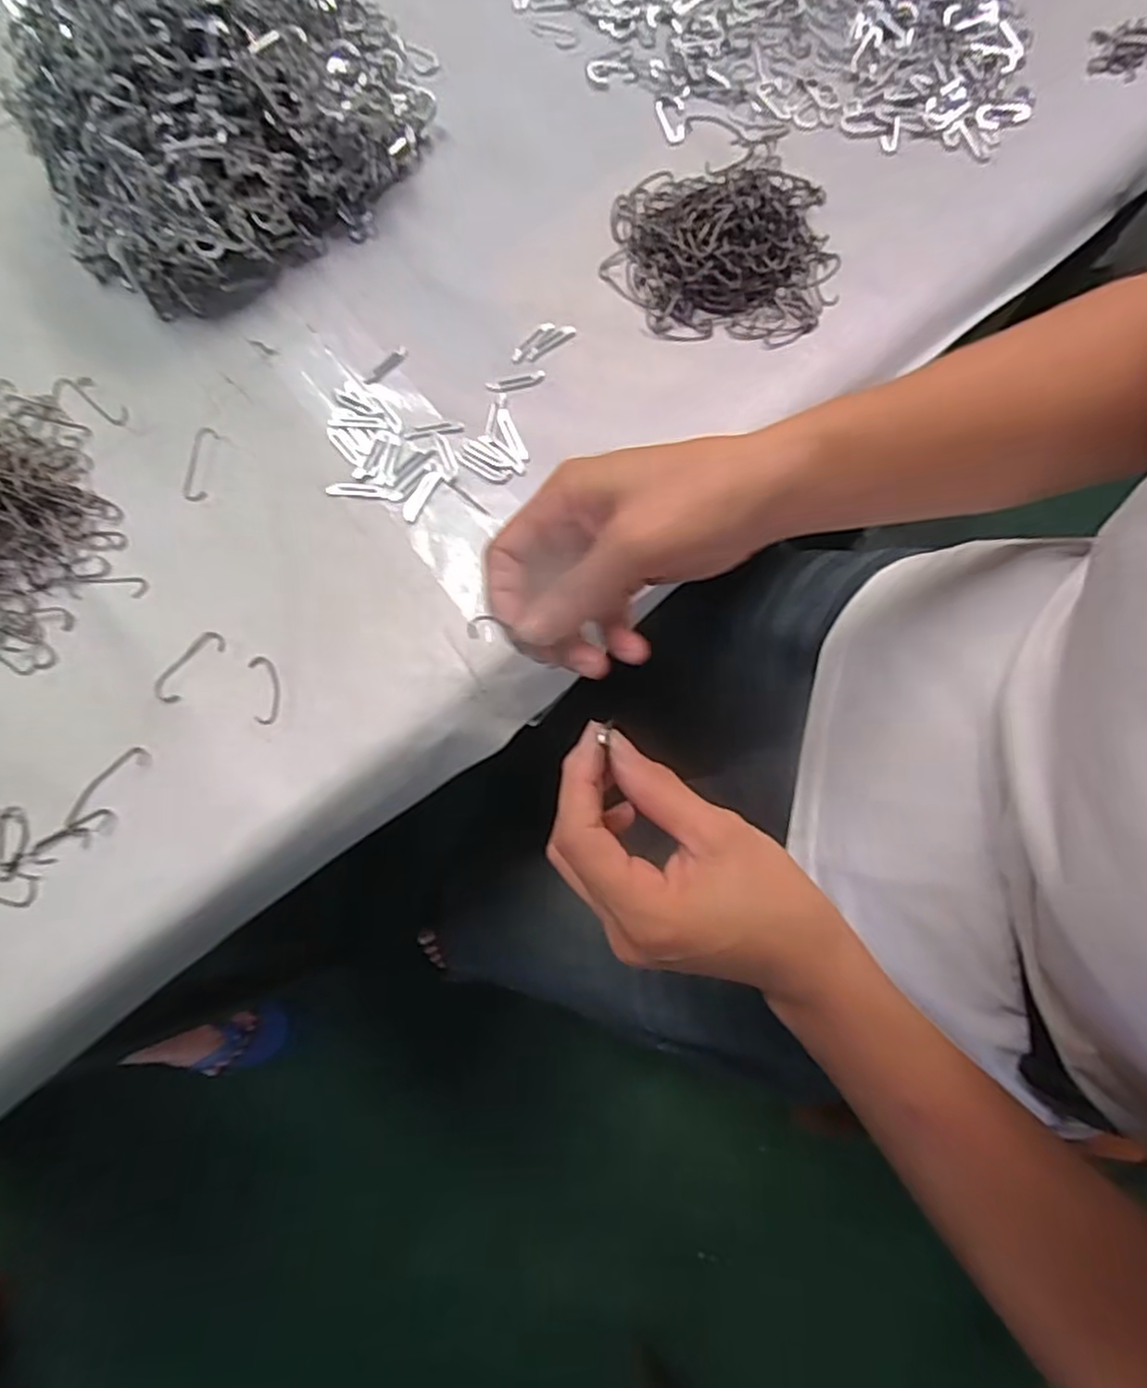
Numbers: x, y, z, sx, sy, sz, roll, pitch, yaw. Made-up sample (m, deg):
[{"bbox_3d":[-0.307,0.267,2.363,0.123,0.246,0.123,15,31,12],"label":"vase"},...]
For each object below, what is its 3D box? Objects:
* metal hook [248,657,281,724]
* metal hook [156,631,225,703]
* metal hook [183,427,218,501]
[{"bbox_3d":[-0.164,-0.003,0.374,0.014,0.004,0.038,-13,76,-5],"label":"metal hook"},{"bbox_3d":[-0.204,-0.015,0.373,0.016,0.004,0.045,32,77,7],"label":"metal hook"},{"bbox_3d":[-0.216,-0.133,0.406,0.014,0.004,0.047,3,75,0],"label":"metal hook"}]

